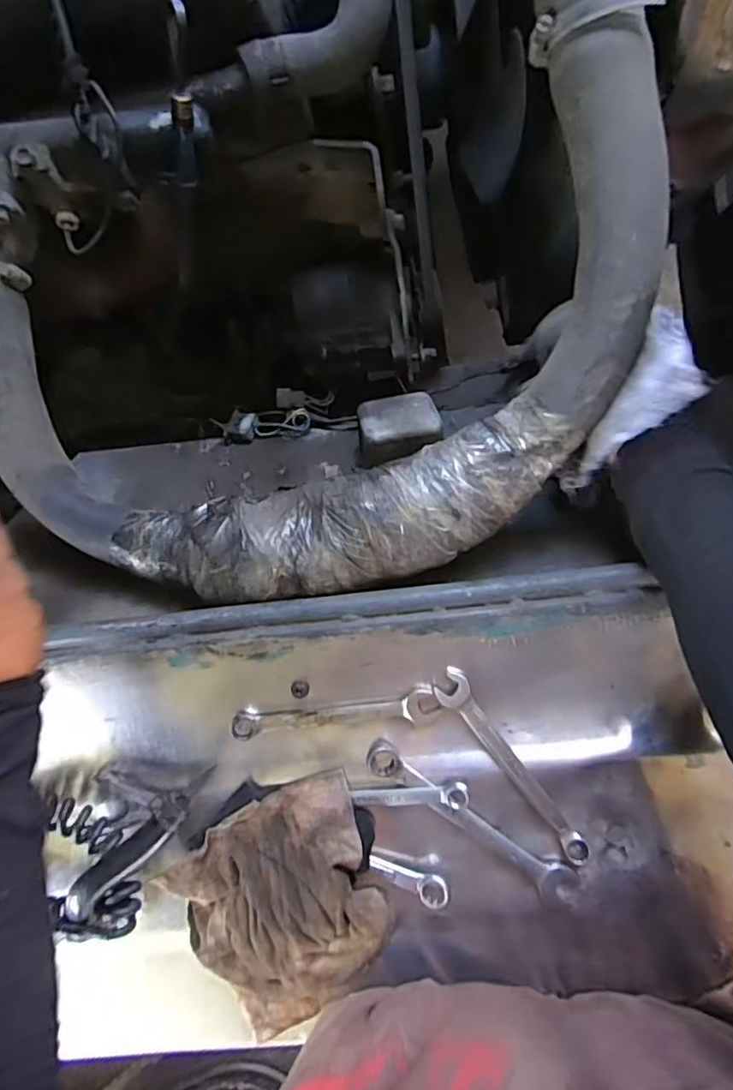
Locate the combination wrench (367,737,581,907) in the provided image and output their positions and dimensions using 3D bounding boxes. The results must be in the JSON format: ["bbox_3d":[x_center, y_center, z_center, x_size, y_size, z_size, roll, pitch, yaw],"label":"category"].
[{"bbox_3d":[0.073,0.194,0.417,0.169,0.006,0.026,34,95,0],"label":"combination wrench"}]

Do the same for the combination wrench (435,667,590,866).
[{"bbox_3d":[0.100,0.155,0.419,0.023,0.013,0.155,-36,91,5],"label":"combination wrench"}]

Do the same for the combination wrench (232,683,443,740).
[{"bbox_3d":[-0.023,0.119,0.426,0.144,0.010,0.026,-6,94,3],"label":"combination wrench"}]

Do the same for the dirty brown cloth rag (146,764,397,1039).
[{"bbox_3d":[-0.053,0.257,0.416,0.141,0.028,0.154,-26,92,4],"label":"dirty brown cloth rag"}]

